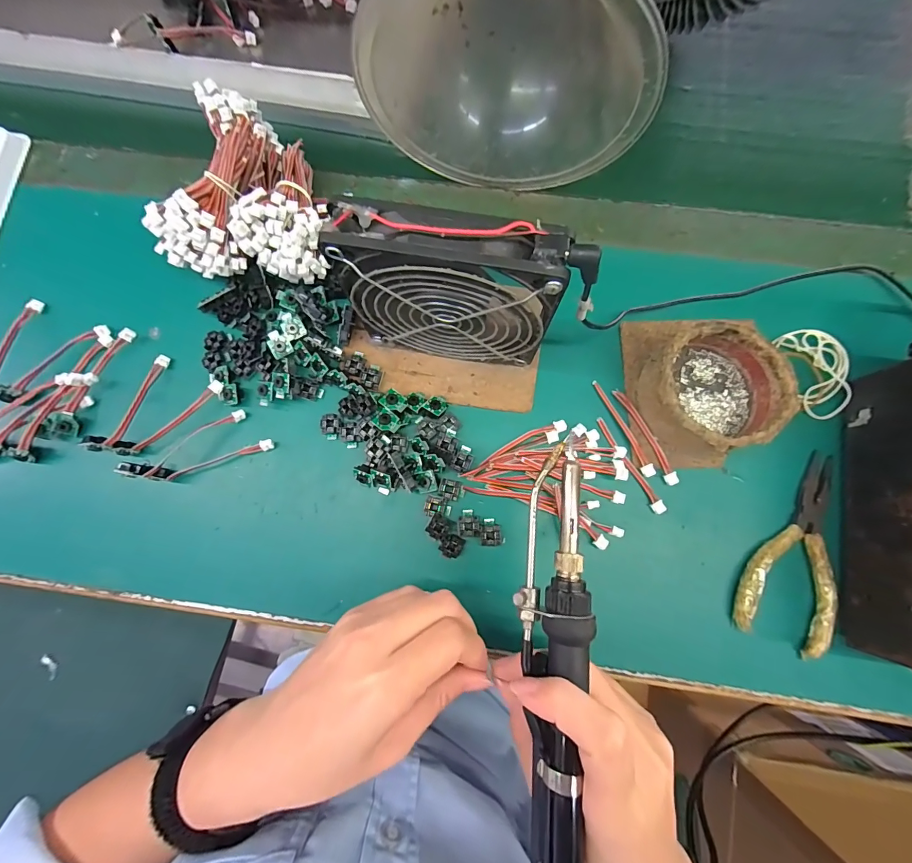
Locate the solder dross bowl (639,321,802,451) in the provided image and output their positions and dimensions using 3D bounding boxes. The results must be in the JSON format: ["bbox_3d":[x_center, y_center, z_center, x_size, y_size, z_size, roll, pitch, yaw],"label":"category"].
[{"bbox_3d":[0.171,-0.027,0.271,0.081,0.041,0.080,0,79,0],"label":"solder dross bowl"}]

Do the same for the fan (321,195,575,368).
[{"bbox_3d":[-0.004,-0.076,0.240,0.117,0.127,0.030,12,79,3],"label":"fan"}]

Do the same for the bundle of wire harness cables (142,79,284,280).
[{"bbox_3d":[-0.171,-0.180,0.296,0.057,0.056,0.126,16,79,4],"label":"bundle of wire harness cables"}]

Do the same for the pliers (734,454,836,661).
[{"bbox_3d":[0.230,0.076,0.267,0.055,0.010,0.130,25,80,5],"label":"pliers"}]

